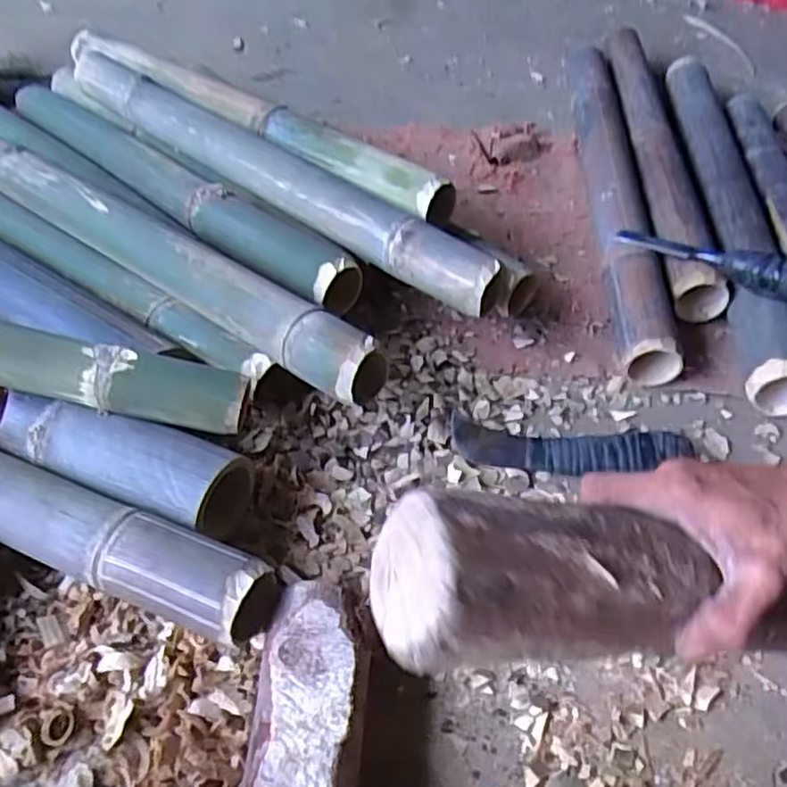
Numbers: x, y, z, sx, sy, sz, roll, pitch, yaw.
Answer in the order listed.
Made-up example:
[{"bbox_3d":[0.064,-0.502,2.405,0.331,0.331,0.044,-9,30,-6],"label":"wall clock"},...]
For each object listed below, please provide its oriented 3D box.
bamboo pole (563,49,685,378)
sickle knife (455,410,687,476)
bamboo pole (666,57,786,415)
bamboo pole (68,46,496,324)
[{"bbox_3d":[0.270,-0.268,0.877,0.064,0.067,0.642,3,49,2],"label":"bamboo pole"},{"bbox_3d":[0.153,0.047,0.623,0.205,0.022,0.053,1,49,17],"label":"sickle knife"},{"bbox_3d":[0.393,-0.237,0.835,0.073,0.071,0.622,6,50,4],"label":"bamboo pole"},{"bbox_3d":[-0.182,-0.280,0.814,0.739,0.066,0.064,34,57,26],"label":"bamboo pole"}]

